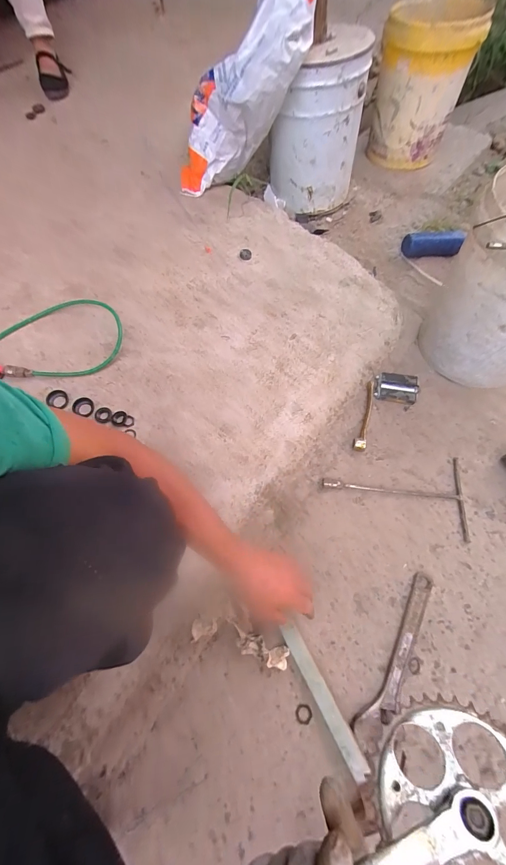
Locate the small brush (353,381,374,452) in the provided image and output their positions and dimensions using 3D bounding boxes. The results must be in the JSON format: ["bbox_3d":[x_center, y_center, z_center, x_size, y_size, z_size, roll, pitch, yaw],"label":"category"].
[{"bbox_3d":[0.264,-0.041,0.770,0.026,0.024,0.186,15,63,11],"label":"small brush"}]

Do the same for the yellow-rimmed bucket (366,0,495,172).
[{"bbox_3d":[0.584,-1.222,1.180,0.294,0.378,0.327,10,62,8],"label":"yellow-rimmed bucket"}]

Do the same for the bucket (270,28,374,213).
[{"bbox_3d":[0.187,-0.911,0.999,0.264,0.370,0.232,2,62,4],"label":"bucket"}]

